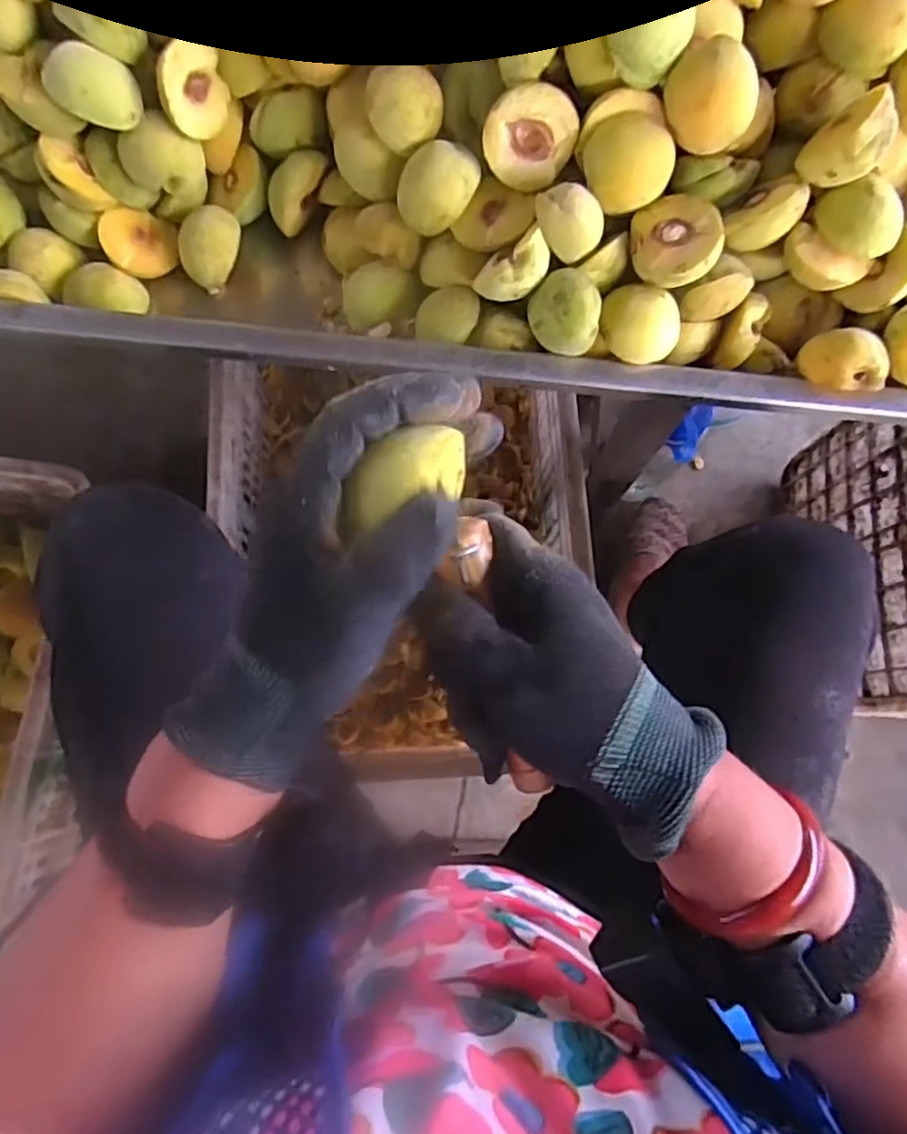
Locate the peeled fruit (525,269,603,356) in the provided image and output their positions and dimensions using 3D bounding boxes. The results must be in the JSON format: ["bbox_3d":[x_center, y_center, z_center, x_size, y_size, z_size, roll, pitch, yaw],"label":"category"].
[{"bbox_3d":[0.077,-0.176,0.464,0.047,0.043,0.045,0,77,-1],"label":"peeled fruit"}]

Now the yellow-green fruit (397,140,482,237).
[{"bbox_3d":[-0.012,-0.264,0.477,0.050,0.054,0.051,0,77,-1],"label":"yellow-green fruit"}]

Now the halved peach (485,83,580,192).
[{"bbox_3d":[0.051,-0.296,0.459,0.059,0.033,0.059,1,121,1],"label":"halved peach"}]

